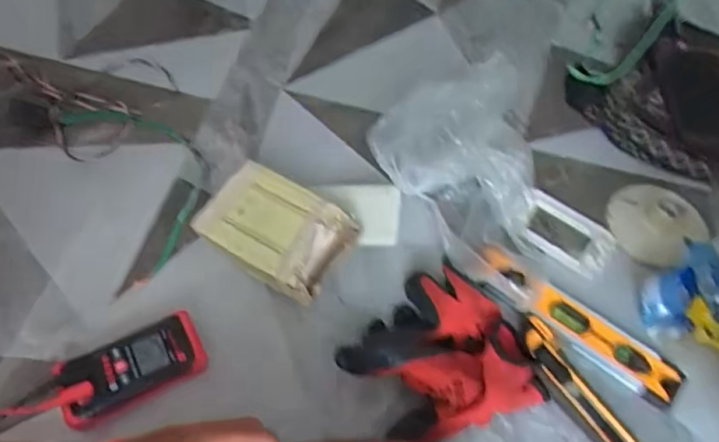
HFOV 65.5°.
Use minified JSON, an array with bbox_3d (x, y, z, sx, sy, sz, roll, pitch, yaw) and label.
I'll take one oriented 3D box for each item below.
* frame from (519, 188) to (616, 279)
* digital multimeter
[{"bbox_3d":[0.223,0.014,0.609,0.097,0.011,0.064,32,69,16],"label":"frame"},{"bbox_3d":[-0.197,0.130,0.492,0.116,0.034,0.062,-27,61,-19],"label":"digital multimeter"}]

